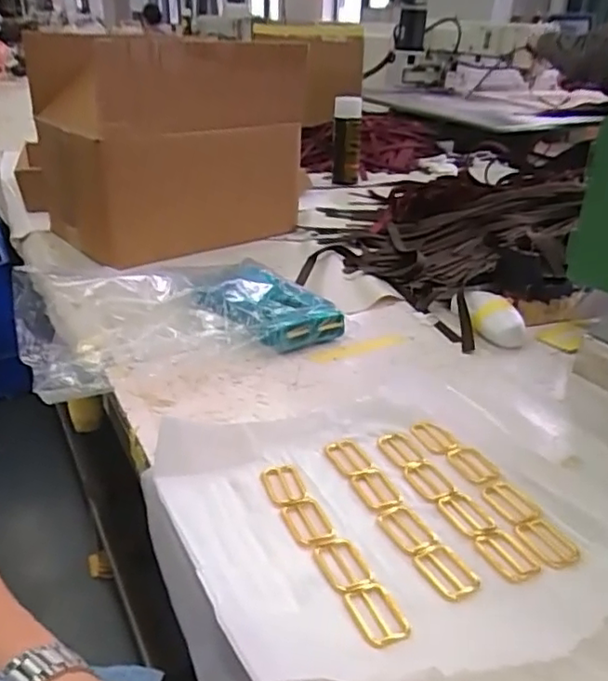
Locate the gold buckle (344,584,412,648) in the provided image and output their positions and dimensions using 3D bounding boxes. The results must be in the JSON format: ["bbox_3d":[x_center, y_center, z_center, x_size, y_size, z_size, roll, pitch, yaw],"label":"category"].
[{"bbox_3d":[0.048,0.179,0.404,0.035,0.004,0.046,-12,30,-23],"label":"gold buckle"}]

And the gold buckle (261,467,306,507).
[{"bbox_3d":[-0.016,0.119,0.511,0.032,0.005,0.044,-12,30,-22],"label":"gold buckle"}]

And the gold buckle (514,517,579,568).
[{"bbox_3d":[0.183,0.152,0.463,0.030,0.004,0.046,-15,31,-26],"label":"gold buckle"}]

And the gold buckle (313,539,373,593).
[{"bbox_3d":[0.028,0.159,0.441,0.031,0.004,0.043,-12,30,-22],"label":"gold buckle"}]

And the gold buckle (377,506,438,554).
[{"bbox_3d":[0.080,0.144,0.476,0.029,0.005,0.044,-19,33,-32],"label":"gold buckle"}]

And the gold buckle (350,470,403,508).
[{"bbox_3d":[0.061,0.123,0.510,0.032,0.005,0.042,-8,29,-16],"label":"gold buckle"}]

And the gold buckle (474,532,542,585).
[{"bbox_3d":[0.150,0.157,0.451,0.032,0.004,0.046,-13,31,-25],"label":"gold buckle"}]

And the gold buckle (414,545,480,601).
[{"bbox_3d":[0.101,0.163,0.436,0.032,0.004,0.046,-13,31,-24],"label":"gold buckle"}]

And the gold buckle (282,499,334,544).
[{"bbox_3d":[0.004,0.141,0.478,0.030,0.004,0.047,-12,30,-22],"label":"gold buckle"}]

